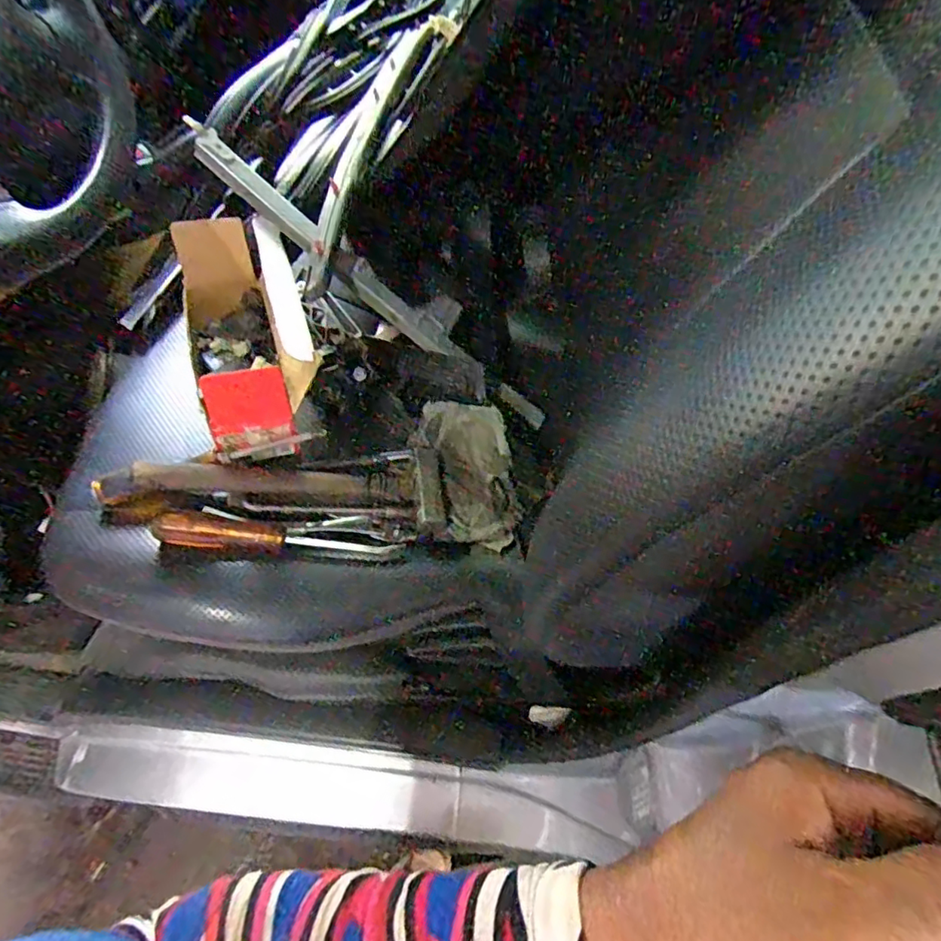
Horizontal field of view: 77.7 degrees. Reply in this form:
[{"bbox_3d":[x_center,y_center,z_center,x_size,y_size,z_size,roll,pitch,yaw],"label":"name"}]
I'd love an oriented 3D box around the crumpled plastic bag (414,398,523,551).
[{"bbox_3d":[-0.006,-0.001,0.553,0.090,0.040,0.150,-9,59,-1],"label":"crumpled plastic bag"}]

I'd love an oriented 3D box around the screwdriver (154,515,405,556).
[{"bbox_3d":[-0.165,0.058,0.506,0.204,0.026,0.028,7,59,-8],"label":"screwdriver"}]

